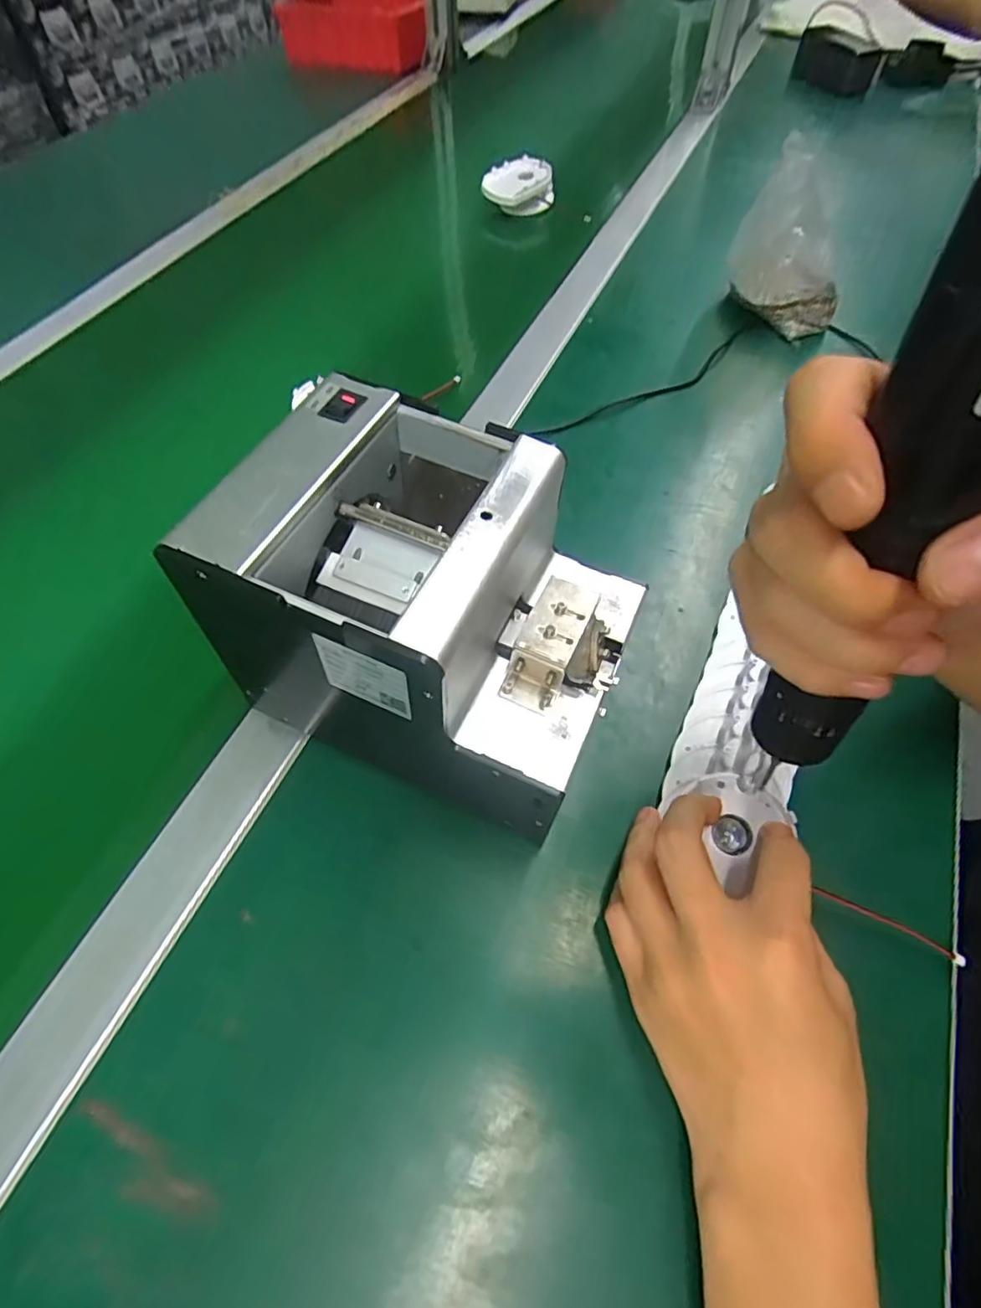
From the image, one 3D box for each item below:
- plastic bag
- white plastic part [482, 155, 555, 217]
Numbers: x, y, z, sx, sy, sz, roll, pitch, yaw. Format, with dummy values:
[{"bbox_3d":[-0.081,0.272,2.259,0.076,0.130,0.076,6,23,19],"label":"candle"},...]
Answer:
[{"bbox_3d":[0.270,-0.356,0.543,0.100,0.138,0.056,20,61,14],"label":"plastic bag"},{"bbox_3d":[0.035,-0.563,0.732,0.083,0.037,0.068,15,80,1],"label":"white plastic part"}]

